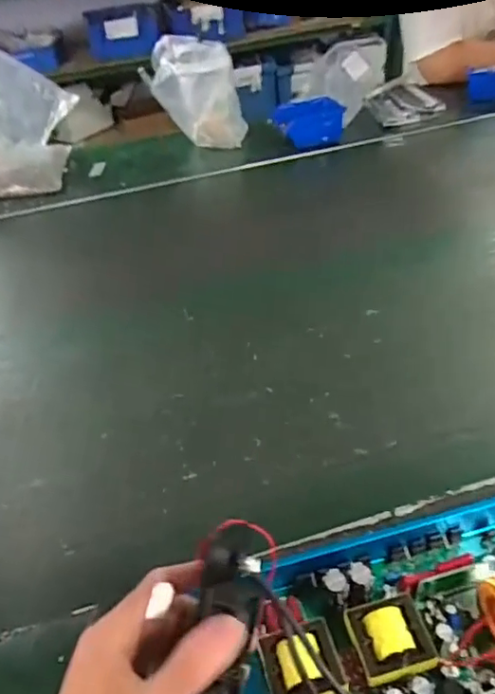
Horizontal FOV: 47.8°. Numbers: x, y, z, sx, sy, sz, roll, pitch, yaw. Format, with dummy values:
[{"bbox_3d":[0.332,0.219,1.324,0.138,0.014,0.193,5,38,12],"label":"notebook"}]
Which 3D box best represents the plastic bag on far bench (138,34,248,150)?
[{"bbox_3d":[-0.105,-0.520,1.143,0.183,0.201,0.094,-7,39,-2],"label":"plastic bag on far bench"}]

